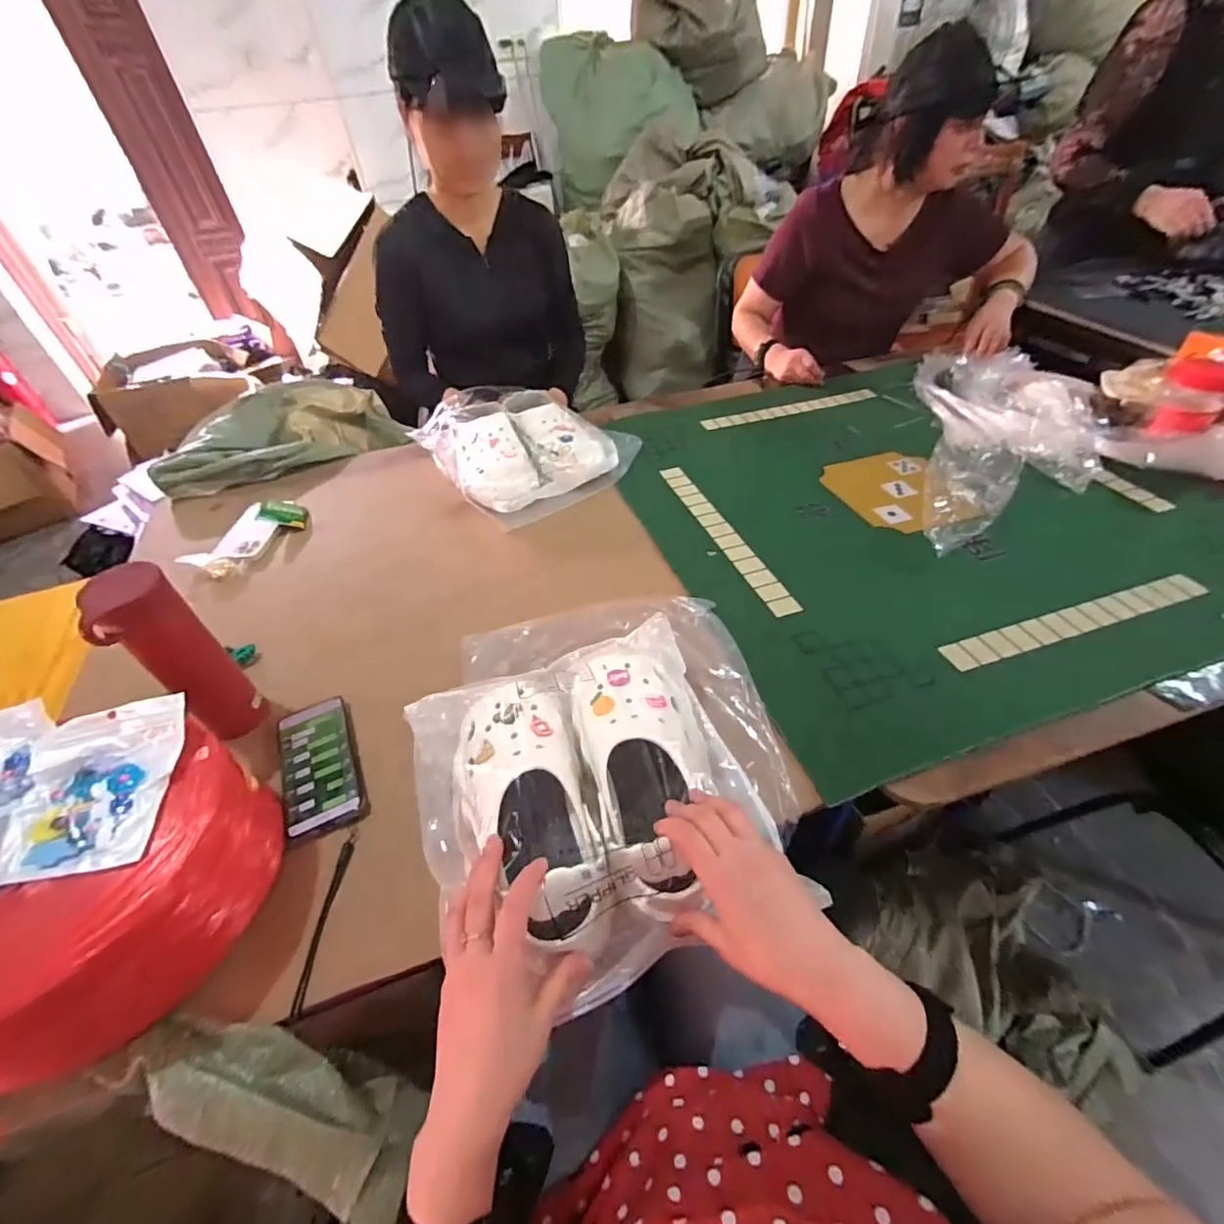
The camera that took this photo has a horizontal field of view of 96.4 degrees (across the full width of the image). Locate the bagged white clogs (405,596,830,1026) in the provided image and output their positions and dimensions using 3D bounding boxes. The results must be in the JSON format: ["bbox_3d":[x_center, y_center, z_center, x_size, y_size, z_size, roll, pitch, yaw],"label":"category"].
[{"bbox_3d":[-0.012,0.121,0.569,0.373,0.112,0.429,-13,46,-7],"label":"bagged white clogs"}]

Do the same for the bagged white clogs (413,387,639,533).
[{"bbox_3d":[-0.166,-0.329,1.032,0.321,0.077,0.377,-31,51,-23],"label":"bagged white clogs"}]

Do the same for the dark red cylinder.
[{"bbox_3d":[-0.433,0.060,0.564,0.058,0.225,0.072,31,55,30],"label":"dark red cylinder"}]

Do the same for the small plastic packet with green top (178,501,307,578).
[{"bbox_3d":[-0.591,-0.126,0.893,0.093,0.032,0.194,17,49,21],"label":"small plastic packet with green top"}]

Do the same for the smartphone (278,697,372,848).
[{"bbox_3d":[-0.320,0.165,0.599,0.075,0.012,0.166,-23,48,-16],"label":"smartphone"}]

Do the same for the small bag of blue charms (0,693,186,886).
[{"bbox_3d":[-0.421,0.141,0.443,0.117,0.031,0.137,-13,46,-7],"label":"small bag of blue charms"}]

